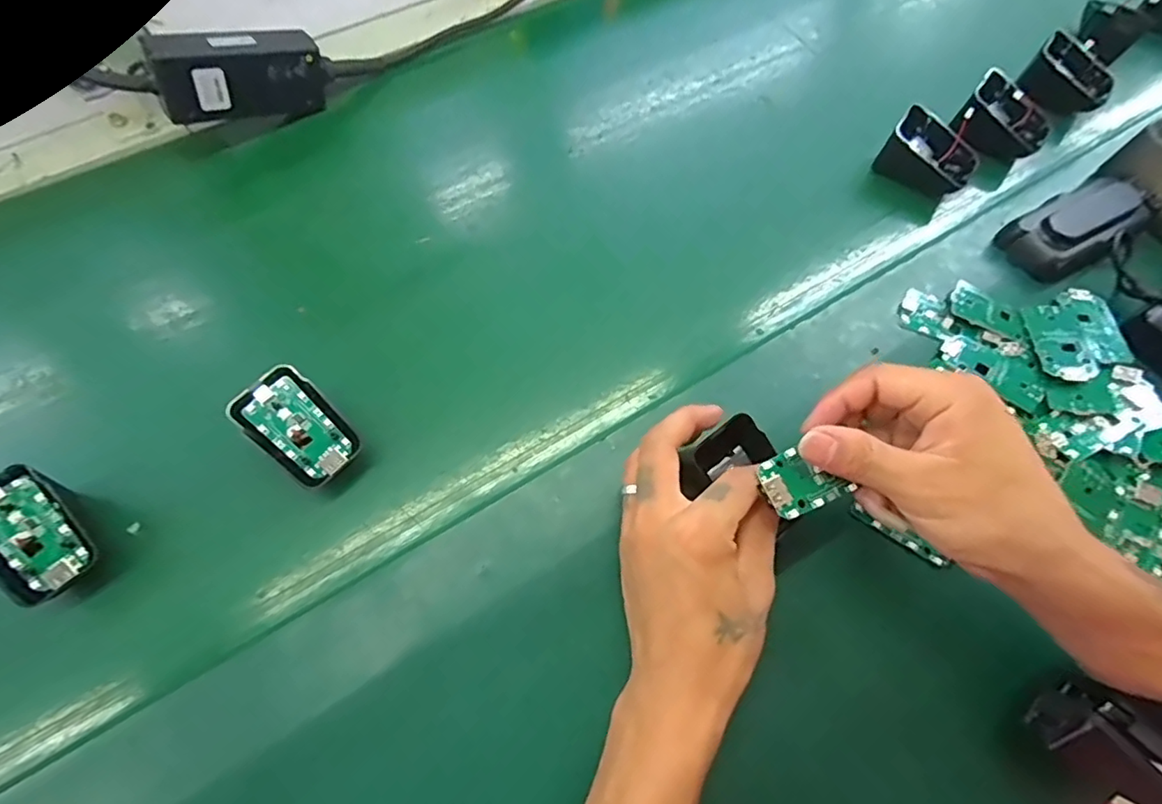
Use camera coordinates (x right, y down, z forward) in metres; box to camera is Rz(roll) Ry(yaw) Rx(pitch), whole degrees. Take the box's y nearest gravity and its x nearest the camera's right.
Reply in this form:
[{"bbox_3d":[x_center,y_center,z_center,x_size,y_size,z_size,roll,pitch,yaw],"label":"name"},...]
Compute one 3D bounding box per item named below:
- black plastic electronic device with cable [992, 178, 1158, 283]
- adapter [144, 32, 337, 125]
[{"bbox_3d":[0.363,-0.130,0.403,0.107,0.025,0.051,-27,68,-13],"label":"black plastic electronic device with cable"},{"bbox_3d":[-0.253,-0.248,0.423,0.119,0.051,0.034,-26,70,-31],"label":"adapter"}]

